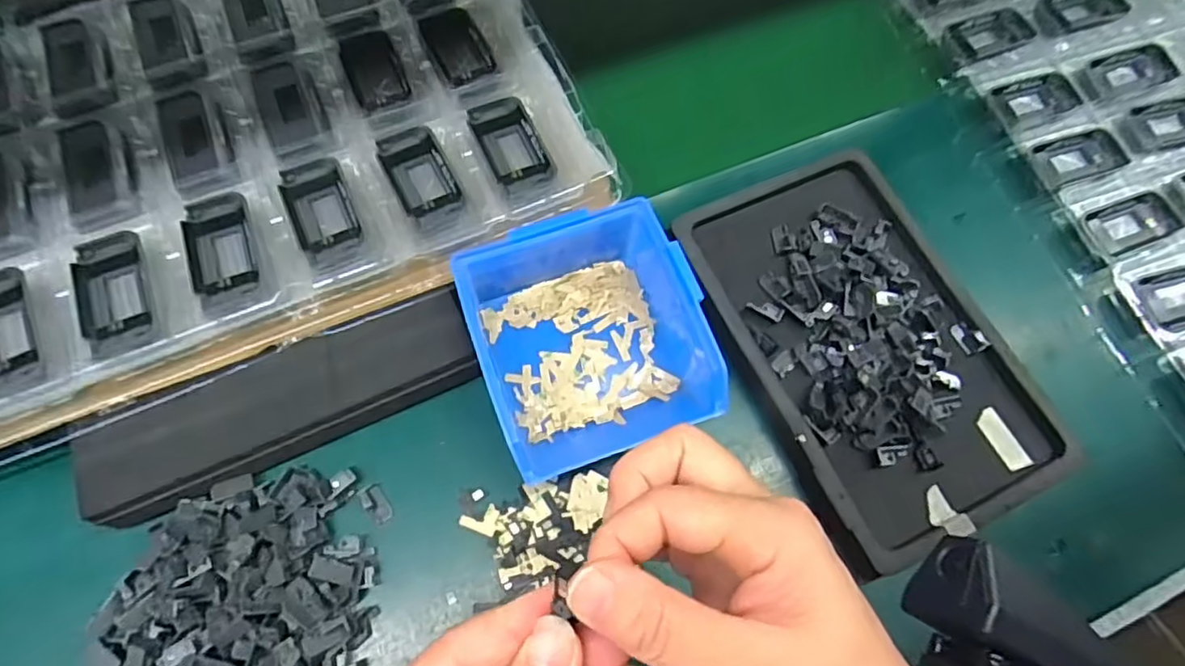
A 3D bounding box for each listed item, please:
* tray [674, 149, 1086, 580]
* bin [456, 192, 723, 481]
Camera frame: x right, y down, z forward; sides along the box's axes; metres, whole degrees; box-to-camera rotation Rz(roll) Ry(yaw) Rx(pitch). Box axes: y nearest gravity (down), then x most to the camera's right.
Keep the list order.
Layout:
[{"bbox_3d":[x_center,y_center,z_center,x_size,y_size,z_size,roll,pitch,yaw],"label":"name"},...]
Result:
[{"bbox_3d":[0.171,0.003,0.395,0.160,0.024,0.244,-20,69,-10],"label":"tray"},{"bbox_3d":[-0.005,-0.001,0.369,0.122,0.066,0.134,-17,69,-8],"label":"bin"}]

